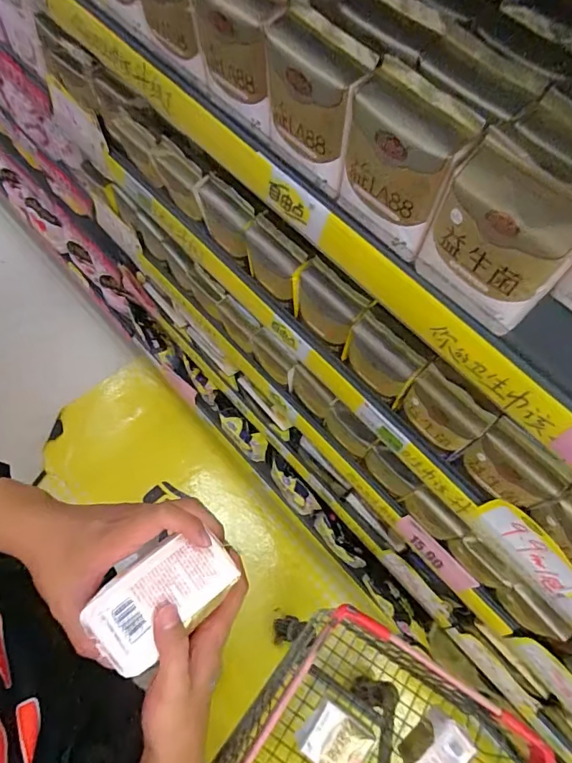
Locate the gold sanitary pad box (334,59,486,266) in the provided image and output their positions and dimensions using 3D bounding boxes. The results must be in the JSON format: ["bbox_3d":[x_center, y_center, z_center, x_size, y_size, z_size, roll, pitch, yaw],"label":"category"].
[{"bbox_3d":[0.087,-0.163,0.350,0.090,0.108,0.038,42,69,15],"label":"gold sanitary pad box"}]

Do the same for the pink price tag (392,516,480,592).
[{"bbox_3d":[0.248,0.294,0.772,0.007,0.086,0.148,-37,72,-29],"label":"pink price tag"}]

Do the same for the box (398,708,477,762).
[{"bbox_3d":[0.254,0.632,0.782,0.106,0.118,0.057,-38,73,-19],"label":"box"}]

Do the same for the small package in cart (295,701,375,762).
[{"bbox_3d":[0.085,0.630,0.799,0.114,0.078,0.087,33,67,11],"label":"small package in cart"}]

